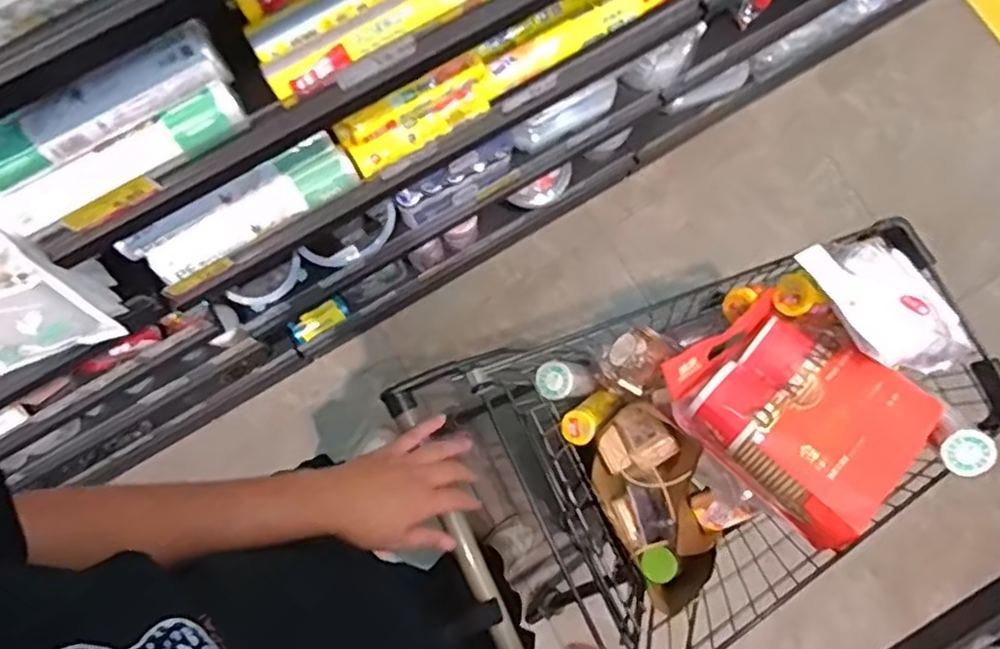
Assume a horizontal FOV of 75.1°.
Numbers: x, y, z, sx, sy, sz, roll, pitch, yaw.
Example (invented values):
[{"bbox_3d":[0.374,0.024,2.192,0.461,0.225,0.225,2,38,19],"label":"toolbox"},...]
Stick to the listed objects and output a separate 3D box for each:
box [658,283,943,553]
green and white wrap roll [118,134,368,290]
[{"bbox_3d":[0.394,0.114,0.869,0.235,0.124,0.286,-36,61,-20],"label":"box"},{"bbox_3d":[-0.343,-0.154,0.881,0.301,0.075,0.058,-31,80,-5],"label":"green and white wrap roll"}]

